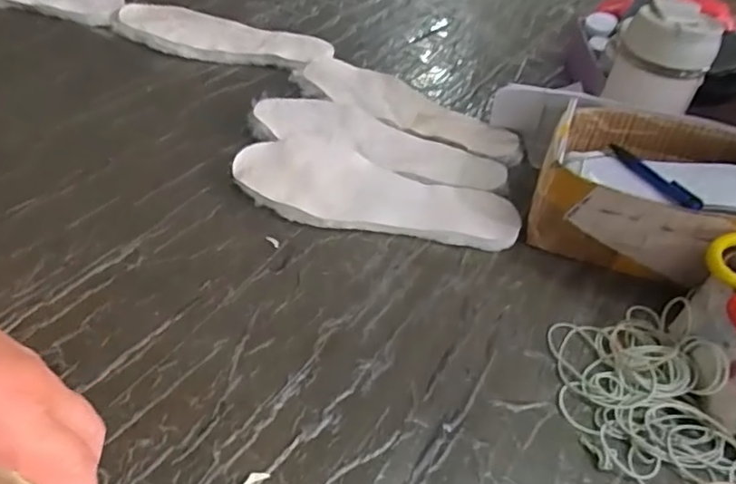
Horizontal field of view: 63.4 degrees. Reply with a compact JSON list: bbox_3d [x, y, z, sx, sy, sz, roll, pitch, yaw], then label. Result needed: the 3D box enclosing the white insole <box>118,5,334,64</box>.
[{"bbox_3d":[-0.176,-0.254,0.741,0.257,0.027,0.086,9,43,2],"label":"white insole"}]

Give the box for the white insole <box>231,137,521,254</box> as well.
[{"bbox_3d":[0.006,-0.047,0.550,0.258,0.025,0.095,9,43,2],"label":"white insole"}]

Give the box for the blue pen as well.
[{"bbox_3d":[0.241,-0.058,0.507,0.013,0.009,0.135,1,27,-6],"label":"blue pen"}]

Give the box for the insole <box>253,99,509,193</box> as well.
[{"bbox_3d":[0.010,-0.102,0.604,0.256,0.012,0.082,17,44,11],"label":"insole"}]

